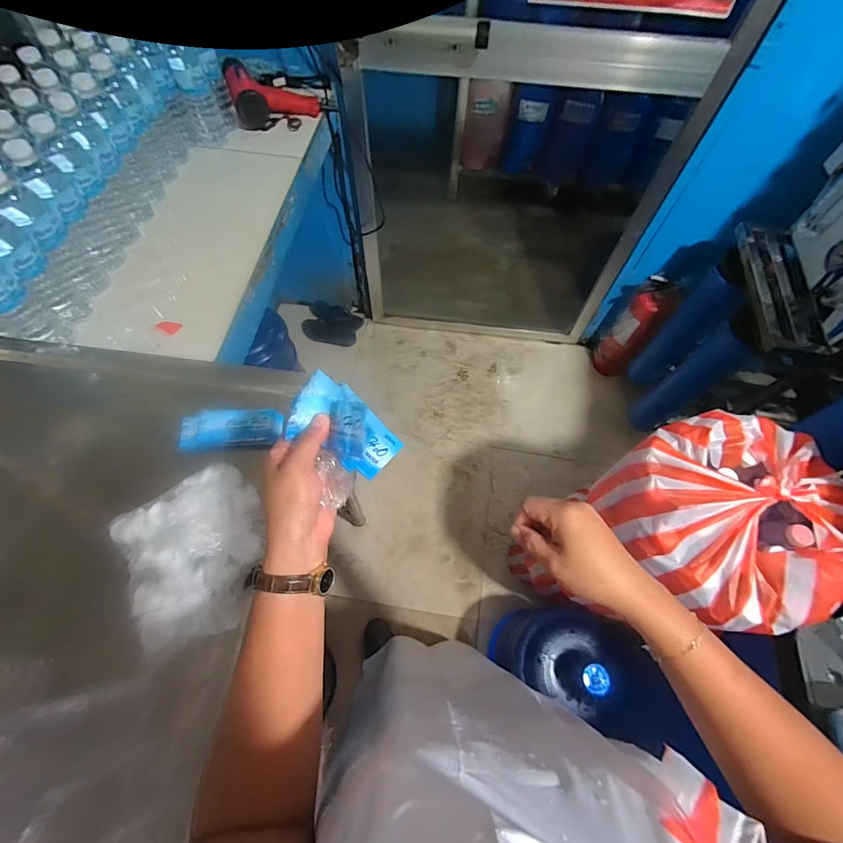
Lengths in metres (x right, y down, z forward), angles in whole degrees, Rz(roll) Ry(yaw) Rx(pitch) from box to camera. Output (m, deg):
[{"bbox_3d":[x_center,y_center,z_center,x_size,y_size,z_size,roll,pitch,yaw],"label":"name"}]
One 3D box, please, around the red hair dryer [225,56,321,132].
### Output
[{"bbox_3d":[-0.348,-0.777,0.943,0.196,0.092,0.136,-21,66,-11],"label":"red hair dryer"}]

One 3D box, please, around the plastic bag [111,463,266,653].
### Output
[{"bbox_3d":[-0.269,0.149,0.465,0.171,0.063,0.187,-22,67,-12],"label":"plastic bag"}]

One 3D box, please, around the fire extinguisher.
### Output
[{"bbox_3d":[0.784,-0.343,1.494,0.128,0.443,0.133,26,66,11],"label":"fire extinguisher"}]

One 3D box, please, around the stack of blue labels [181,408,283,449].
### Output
[{"bbox_3d":[-0.265,0.009,0.561,0.141,0.010,0.059,-3,64,-3],"label":"stack of blue labels"}]

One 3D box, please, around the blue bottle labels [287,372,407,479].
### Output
[{"bbox_3d":[-0.075,0.002,0.343,0.063,0.040,0.102,-41,72,-19],"label":"blue bottle labels"}]

